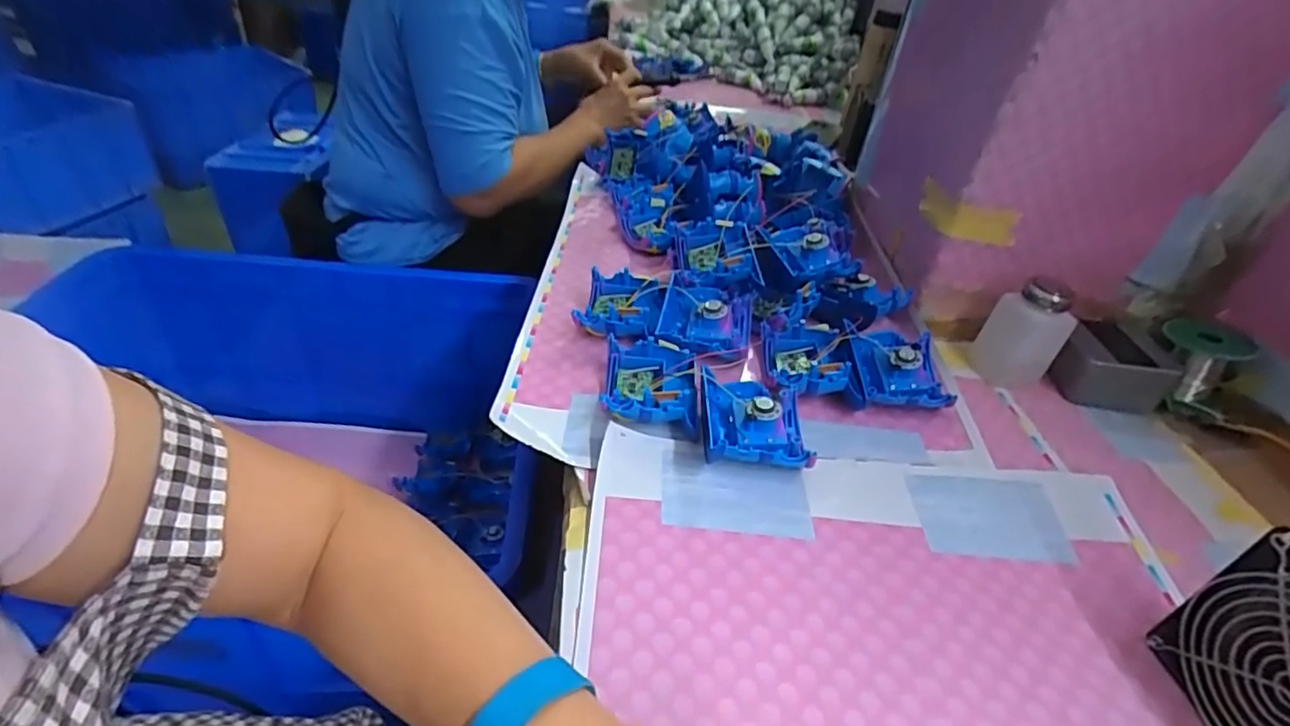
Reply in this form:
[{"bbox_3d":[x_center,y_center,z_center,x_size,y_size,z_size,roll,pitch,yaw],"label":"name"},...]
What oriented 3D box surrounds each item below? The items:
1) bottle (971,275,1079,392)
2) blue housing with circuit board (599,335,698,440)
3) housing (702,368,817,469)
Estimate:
[{"bbox_3d":[0.362,-0.032,0.578,0.055,0.098,0.053,4,38,-4],"label":"bottle"},{"bbox_3d":[0.004,0.020,0.501,0.081,0.037,0.085,6,38,-1],"label":"blue housing with circuit board"},{"bbox_3d":[0.088,0.046,0.481,0.085,0.041,0.092,5,38,-2],"label":"housing"}]

